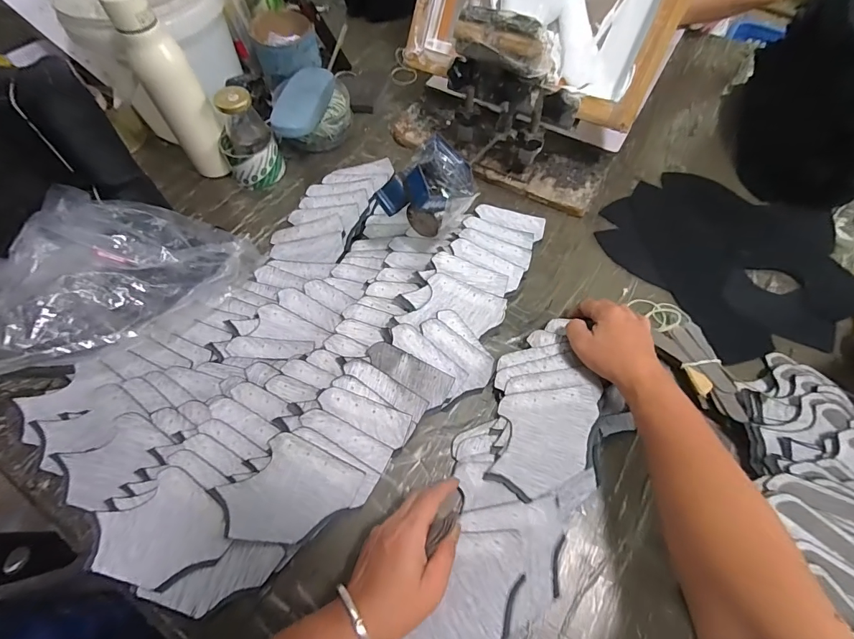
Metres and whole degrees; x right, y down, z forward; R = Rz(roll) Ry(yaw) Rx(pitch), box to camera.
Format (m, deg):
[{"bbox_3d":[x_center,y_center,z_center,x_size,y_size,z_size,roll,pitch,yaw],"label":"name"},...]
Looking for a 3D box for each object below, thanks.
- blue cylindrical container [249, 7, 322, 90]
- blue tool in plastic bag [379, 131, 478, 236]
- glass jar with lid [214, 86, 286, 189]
[{"bbox_3d":[-0.246,-0.474,0.691,0.100,0.074,0.105,-1,63,1],"label":"blue cylindrical container"},{"bbox_3d":[0.006,-0.156,0.480,0.087,0.084,0.108,34,68,17],"label":"blue tool in plastic bag"},{"bbox_3d":[-0.273,-0.273,0.598,0.079,0.117,0.090,-28,65,-12],"label":"glass jar with lid"}]

